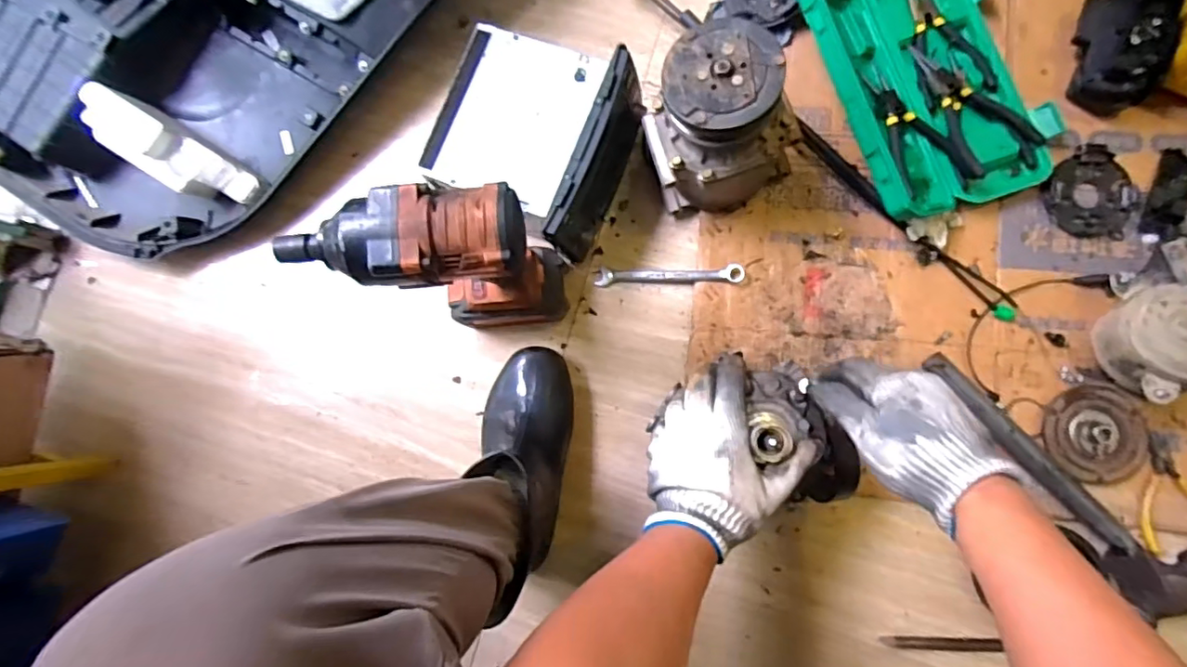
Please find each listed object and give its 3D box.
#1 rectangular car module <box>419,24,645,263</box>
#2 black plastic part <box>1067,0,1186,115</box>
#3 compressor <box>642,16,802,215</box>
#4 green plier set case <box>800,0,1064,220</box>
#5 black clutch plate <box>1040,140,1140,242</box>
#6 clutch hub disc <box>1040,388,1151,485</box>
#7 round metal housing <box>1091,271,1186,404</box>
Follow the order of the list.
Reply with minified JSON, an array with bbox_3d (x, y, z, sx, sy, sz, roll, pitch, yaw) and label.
[{"bbox_3d":[-0.067,-0.210,0.623,0.188,0.102,0.192,22,86,7],"label":"rectangular car module"},{"bbox_3d":[0.551,-0.300,0.595,0.072,0.081,0.117,6,86,7],"label":"black plastic part"},{"bbox_3d":[0.122,-0.199,0.575,0.121,0.186,0.126,-1,84,5],"label":"compressor"},{"bbox_3d":[0.360,-0.277,0.616,0.217,0.071,0.291,-17,82,3],"label":"green plier set case"},{"bbox_3d":[0.538,-0.148,0.616,0.088,0.013,0.100,-27,82,2],"label":"black clutch plate"},{"bbox_3d":[0.520,0.104,0.590,0.097,0.023,0.097,-1,84,5],"label":"clutch hub disc"},{"bbox_3d":[0.568,-0.003,0.569,0.097,0.076,0.117,-12,86,3],"label":"round metal housing"}]

